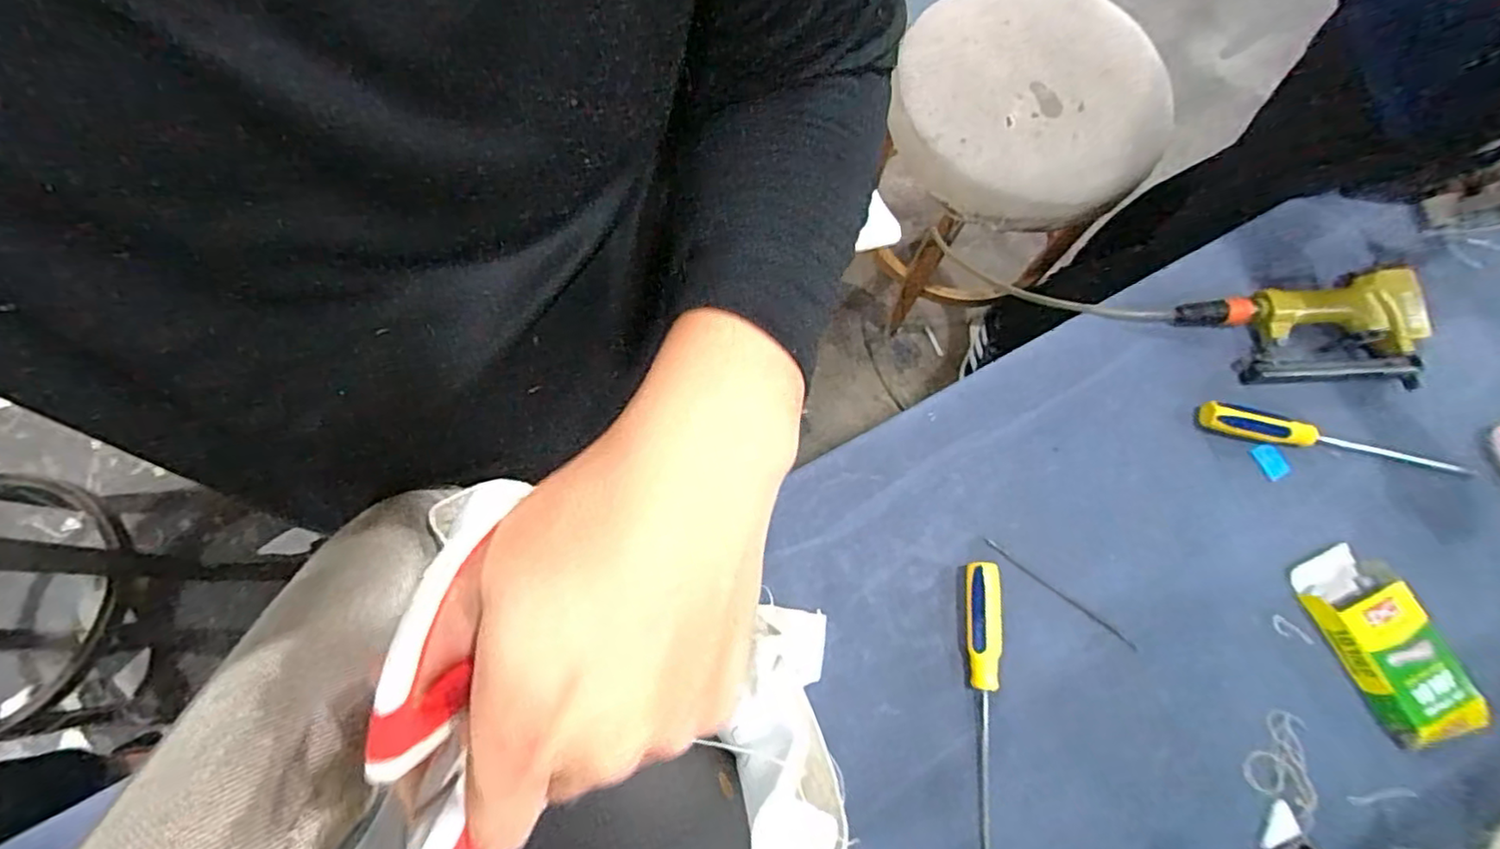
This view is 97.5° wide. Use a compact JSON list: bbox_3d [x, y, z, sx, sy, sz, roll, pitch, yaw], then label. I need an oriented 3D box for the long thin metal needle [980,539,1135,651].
[{"bbox_3d":[0.298,0.163,0.632,0.166,0.006,0.008,36,74,11],"label":"long thin metal needle"}]

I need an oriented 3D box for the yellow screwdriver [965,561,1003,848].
[{"bbox_3d":[0.209,0.251,0.590,0.028,0.029,0.248,5,71,1],"label":"yellow screwdriver"}]

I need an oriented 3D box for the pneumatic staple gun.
[{"bbox_3d":[0.592,-0.094,0.697,0.227,0.061,0.123,-6,71,-3],"label":"pneumatic staple gun"}]

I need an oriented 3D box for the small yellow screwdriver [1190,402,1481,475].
[{"bbox_3d":[0.598,0.019,0.672,0.256,0.035,0.034,13,71,4],"label":"small yellow screwdriver"}]

